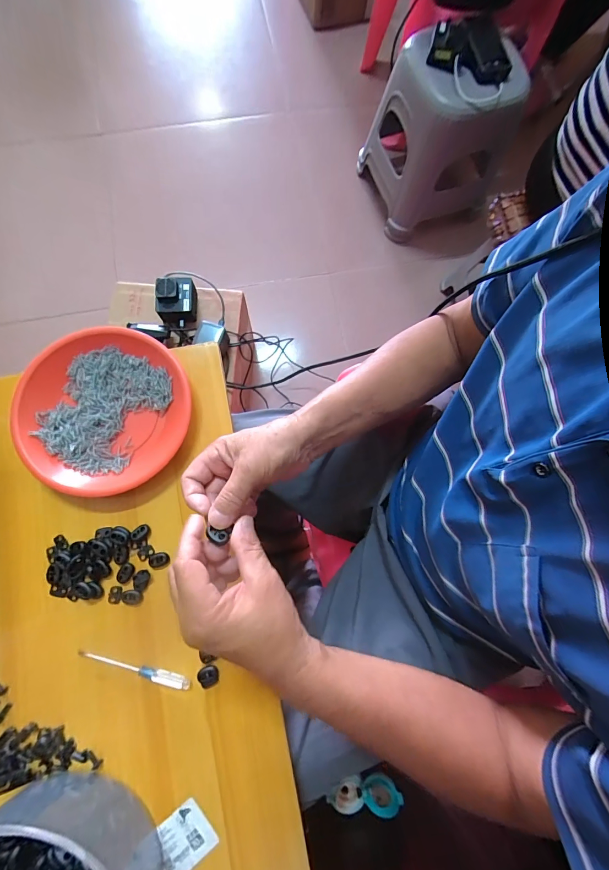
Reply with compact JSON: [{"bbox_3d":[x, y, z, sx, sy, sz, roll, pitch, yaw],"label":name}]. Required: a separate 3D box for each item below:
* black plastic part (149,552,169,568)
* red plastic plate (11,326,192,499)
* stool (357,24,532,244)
[{"bbox_3d":[-0.163,0.140,0.395,0.021,0.007,0.015,-5,77,-3],"label":"black plastic part"},{"bbox_3d":[-0.230,-0.028,0.409,0.176,0.032,0.194,28,78,5],"label":"red plastic plate"},{"bbox_3d":[0.339,-0.756,0.931,0.273,0.337,0.280,-17,78,-5],"label":"stool"}]

